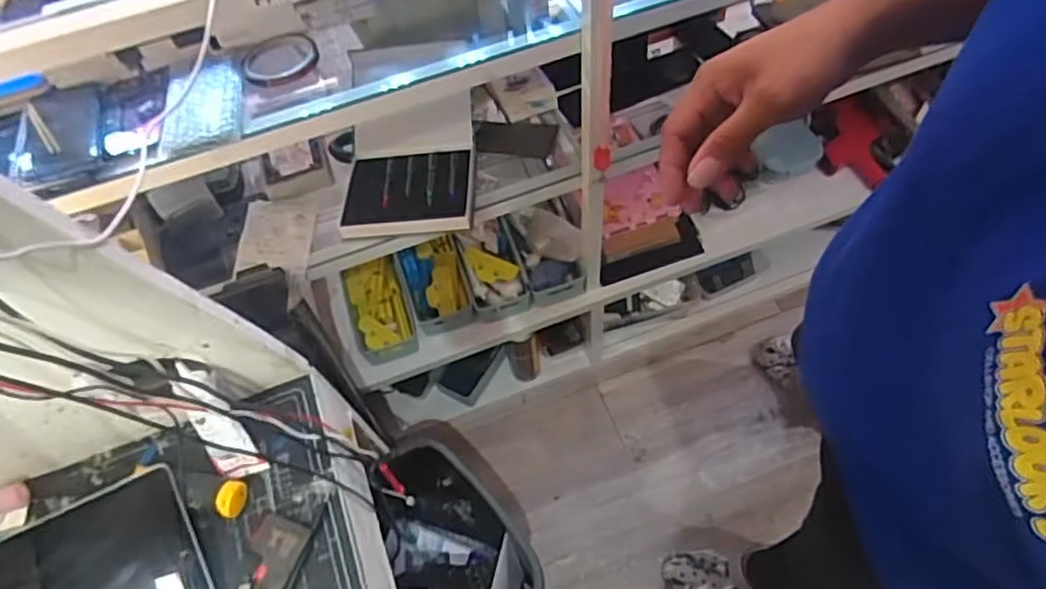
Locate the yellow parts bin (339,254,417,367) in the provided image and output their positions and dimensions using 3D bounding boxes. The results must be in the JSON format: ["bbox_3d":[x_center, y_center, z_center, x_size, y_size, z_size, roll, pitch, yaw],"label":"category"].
[{"bbox_3d":[-0.257,0.036,1.236,0.103,0.063,0.177,-18,61,-6],"label":"yellow parts bin"}]

